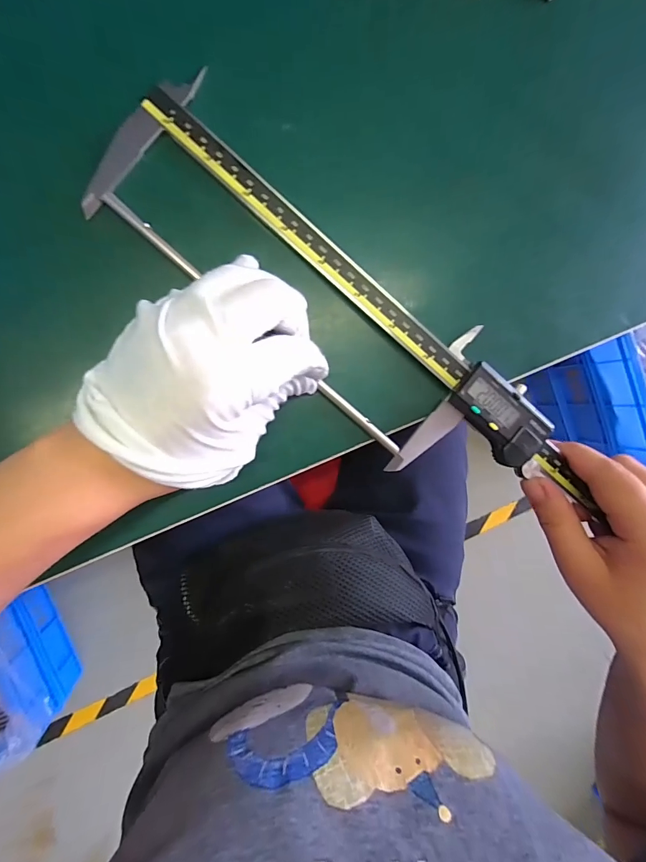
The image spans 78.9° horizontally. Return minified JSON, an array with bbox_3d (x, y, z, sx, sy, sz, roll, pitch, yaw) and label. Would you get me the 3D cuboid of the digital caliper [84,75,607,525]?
[{"bbox_3d":[0.028,-0.047,0.214,0.330,0.013,0.083,39,88,-6],"label":"digital caliper"}]

